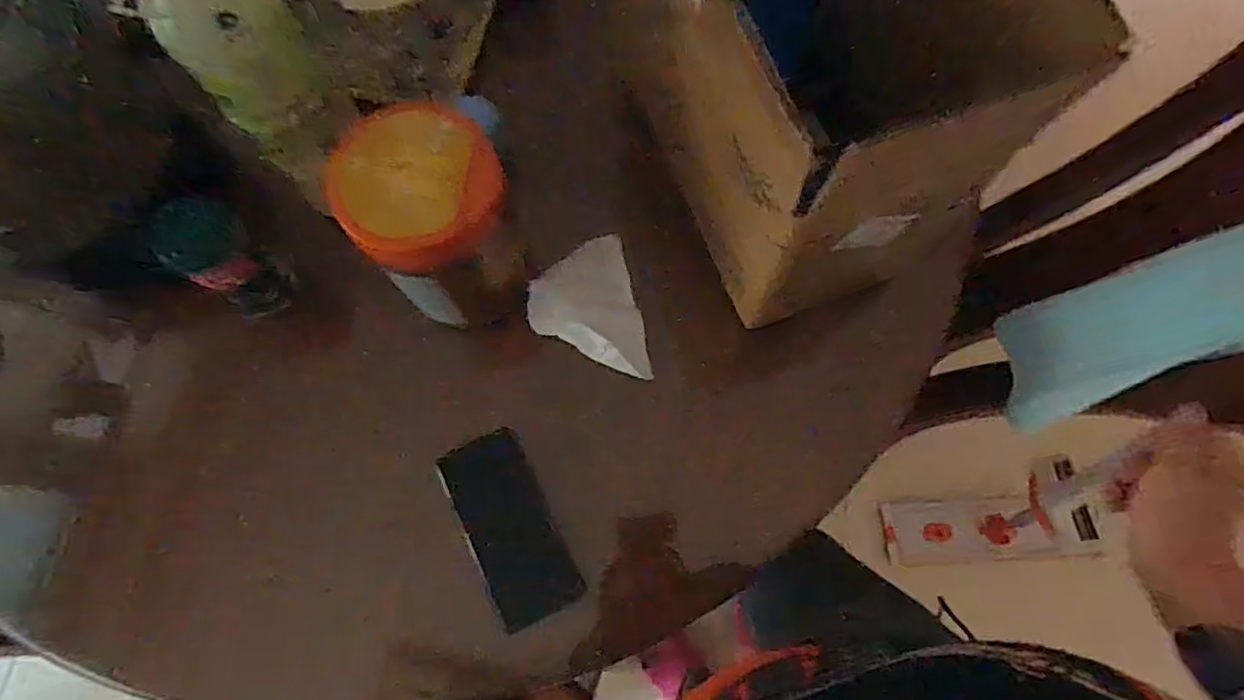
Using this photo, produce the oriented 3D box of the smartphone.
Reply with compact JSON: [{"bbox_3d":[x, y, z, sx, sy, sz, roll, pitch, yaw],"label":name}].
[{"bbox_3d":[-0.102,0.160,0.576,0.077,0.013,0.169,-25,75,-7],"label":"smartphone"}]

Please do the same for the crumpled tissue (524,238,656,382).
[{"bbox_3d":[-0.036,-0.040,0.617,0.102,0.029,0.150,-14,74,-4],"label":"crumpled tissue"}]

